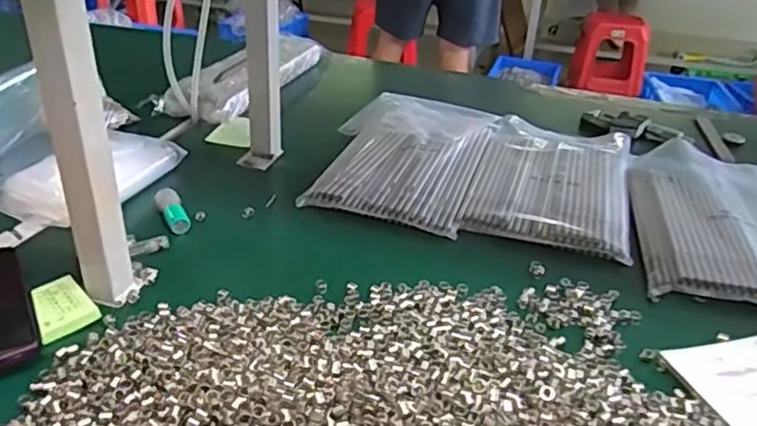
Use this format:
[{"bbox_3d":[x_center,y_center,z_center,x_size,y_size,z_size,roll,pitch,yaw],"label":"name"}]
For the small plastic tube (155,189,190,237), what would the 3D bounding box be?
[{"bbox_3d":[-0.220,-0.004,0.699,0.025,0.017,0.061,-14,47,-28],"label":"small plastic tube"}]

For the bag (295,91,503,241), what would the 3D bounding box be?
[{"bbox_3d":[0.036,-0.085,0.866,0.204,0.032,0.333,11,31,14],"label":"bag"}]

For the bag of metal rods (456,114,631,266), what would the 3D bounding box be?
[{"bbox_3d":[0.225,-0.050,0.841,0.184,0.017,0.329,11,31,14],"label":"bag of metal rods"}]

